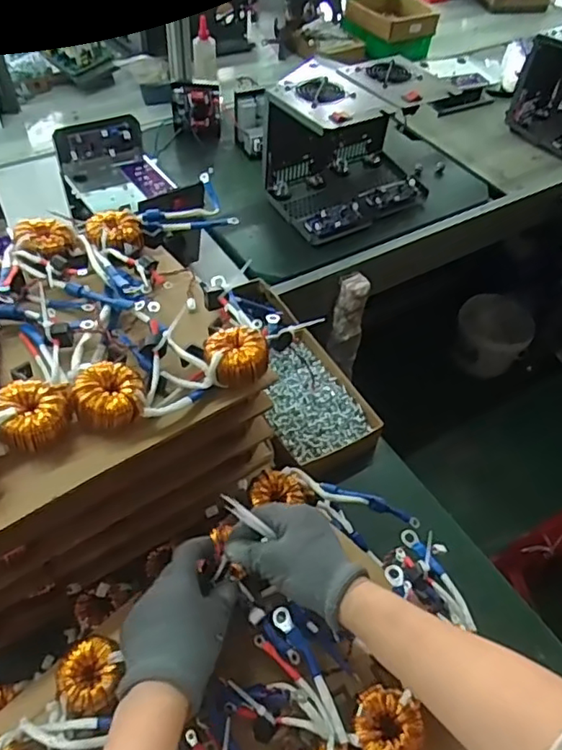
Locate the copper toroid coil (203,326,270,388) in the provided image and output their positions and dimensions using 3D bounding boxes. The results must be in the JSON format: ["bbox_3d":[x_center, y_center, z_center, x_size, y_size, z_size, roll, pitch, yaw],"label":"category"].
[{"bbox_3d":[-0.043,-0.020,0.566,0.060,0.028,0.057,2,51,-3],"label":"copper toroid coil"}]

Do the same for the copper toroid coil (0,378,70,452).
[{"bbox_3d":[-0.216,0.037,0.510,0.060,0.040,0.058,-28,58,-24],"label":"copper toroid coil"}]

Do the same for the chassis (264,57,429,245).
[{"bbox_3d":[0.138,-0.433,1.101,0.312,0.241,0.199,-27,57,-23],"label":"chassis"}]

